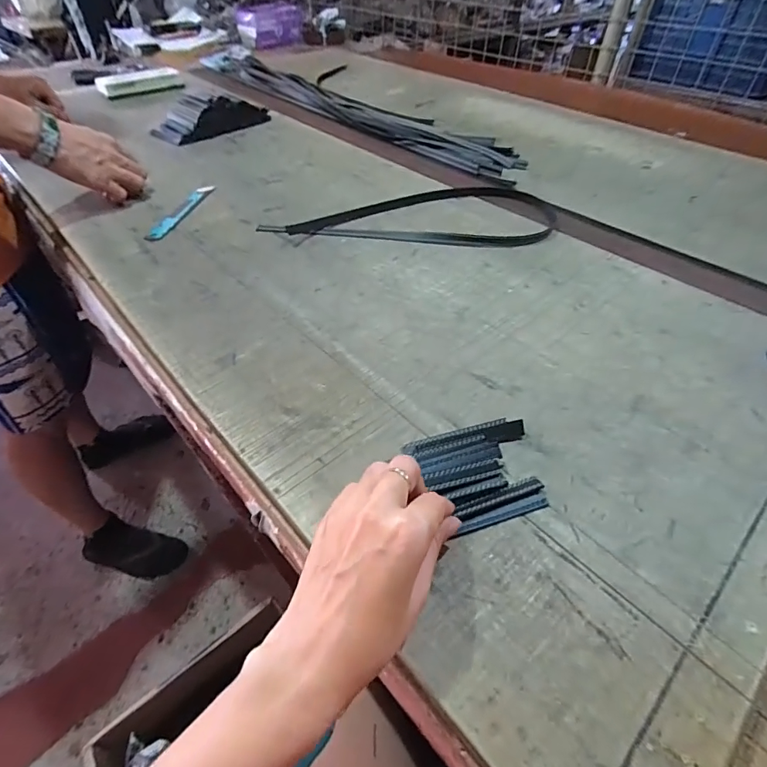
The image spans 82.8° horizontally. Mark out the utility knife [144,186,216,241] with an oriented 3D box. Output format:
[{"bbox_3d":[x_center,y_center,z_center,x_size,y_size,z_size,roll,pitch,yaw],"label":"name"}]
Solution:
[{"bbox_3d":[-0.293,-0.252,0.633,0.027,0.004,0.171,7,47,7],"label":"utility knife"}]

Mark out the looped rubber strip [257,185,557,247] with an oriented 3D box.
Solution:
[{"bbox_3d":[0.038,-0.255,0.626,0.397,0.020,0.182,1,46,1],"label":"looped rubber strip"}]

